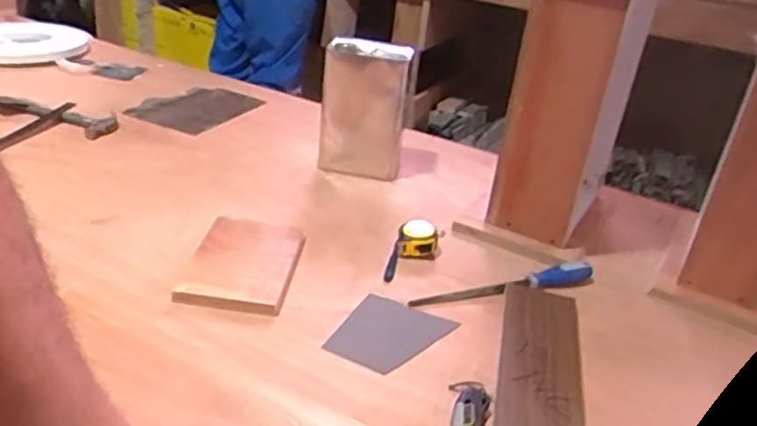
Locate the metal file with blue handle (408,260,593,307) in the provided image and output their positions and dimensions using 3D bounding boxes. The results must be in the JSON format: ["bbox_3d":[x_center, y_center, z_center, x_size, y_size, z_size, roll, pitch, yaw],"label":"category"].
[{"bbox_3d":[0.189,0.104,0.986,0.292,0.026,0.033,-3,27,-23],"label":"metal file with blue handle"}]

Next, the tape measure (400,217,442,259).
[{"bbox_3d":[0.065,0.043,1.055,0.067,0.048,0.050,9,26,5],"label":"tape measure"}]

